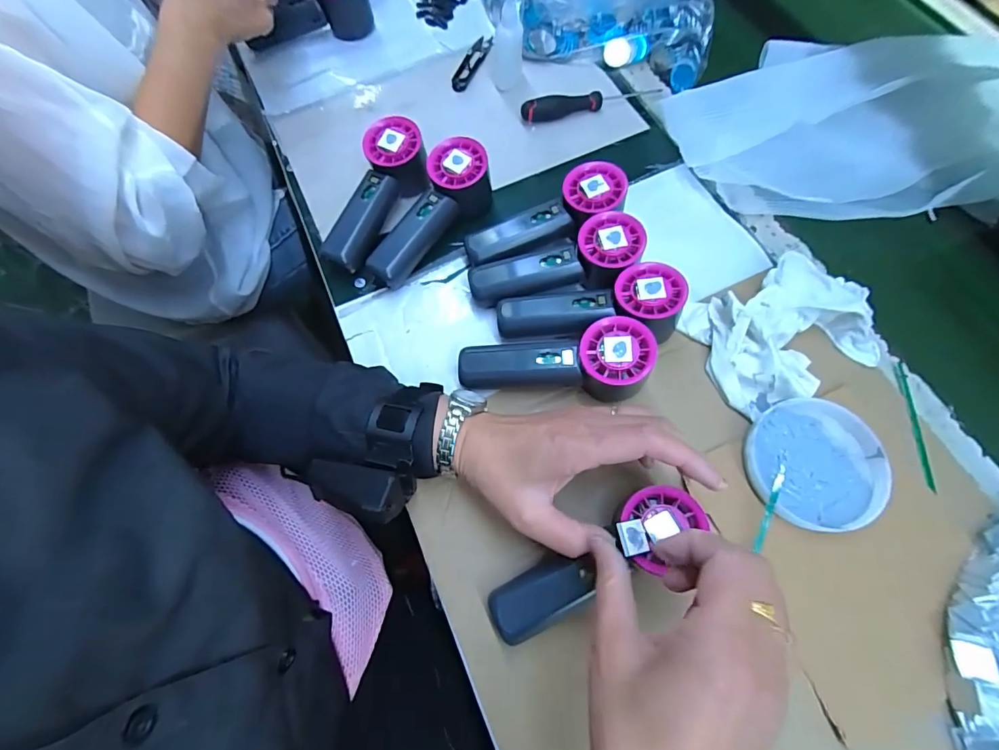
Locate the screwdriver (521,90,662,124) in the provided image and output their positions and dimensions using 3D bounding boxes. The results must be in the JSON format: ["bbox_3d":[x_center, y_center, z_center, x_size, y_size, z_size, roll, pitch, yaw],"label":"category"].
[{"bbox_3d":[0.102,-0.307,0.502,0.156,0.022,0.017,-11,69,-5],"label":"screwdriver"}]

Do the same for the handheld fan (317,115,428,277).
[{"bbox_3d":[-0.120,-0.173,0.446,0.058,0.054,0.154,25,85,11],"label":"handheld fan"}]

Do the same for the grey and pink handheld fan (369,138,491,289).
[{"bbox_3d":[-0.070,-0.154,0.430,0.056,0.056,0.153,40,73,14],"label":"grey and pink handheld fan"}]

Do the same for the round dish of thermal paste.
[{"bbox_3d":[0.246,0.070,0.355,0.102,0.019,0.096,0,68,-1],"label":"round dish of thermal paste"}]

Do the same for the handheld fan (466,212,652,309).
[{"bbox_3d":[0.051,-0.093,0.404,0.153,0.052,0.059,-15,69,-7],"label":"handheld fan"}]

